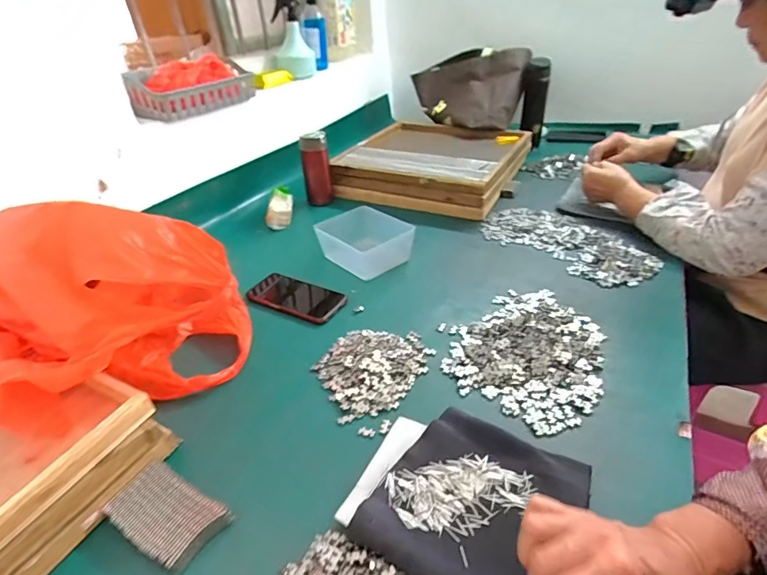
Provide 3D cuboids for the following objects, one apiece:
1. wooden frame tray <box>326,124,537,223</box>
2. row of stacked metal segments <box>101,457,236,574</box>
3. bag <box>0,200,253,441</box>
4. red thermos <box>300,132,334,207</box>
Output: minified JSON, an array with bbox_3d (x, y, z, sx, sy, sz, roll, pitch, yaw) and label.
[{"bbox_3d":[0.125,-0.322,1.137,0.399,0.081,0.384,16,39,25],"label":"wooden frame tray"},{"bbox_3d":[-0.211,0.219,0.429,0.113,0.016,0.065,18,40,27],"label":"row of stacked metal segments"},{"bbox_3d":[-0.335,0.027,0.528,0.320,0.236,0.254,-19,38,-22],"label":"bag"},{"bbox_3d":[-0.154,-0.278,1.041,0.056,0.161,0.057,7,36,13],"label":"red thermos"}]

